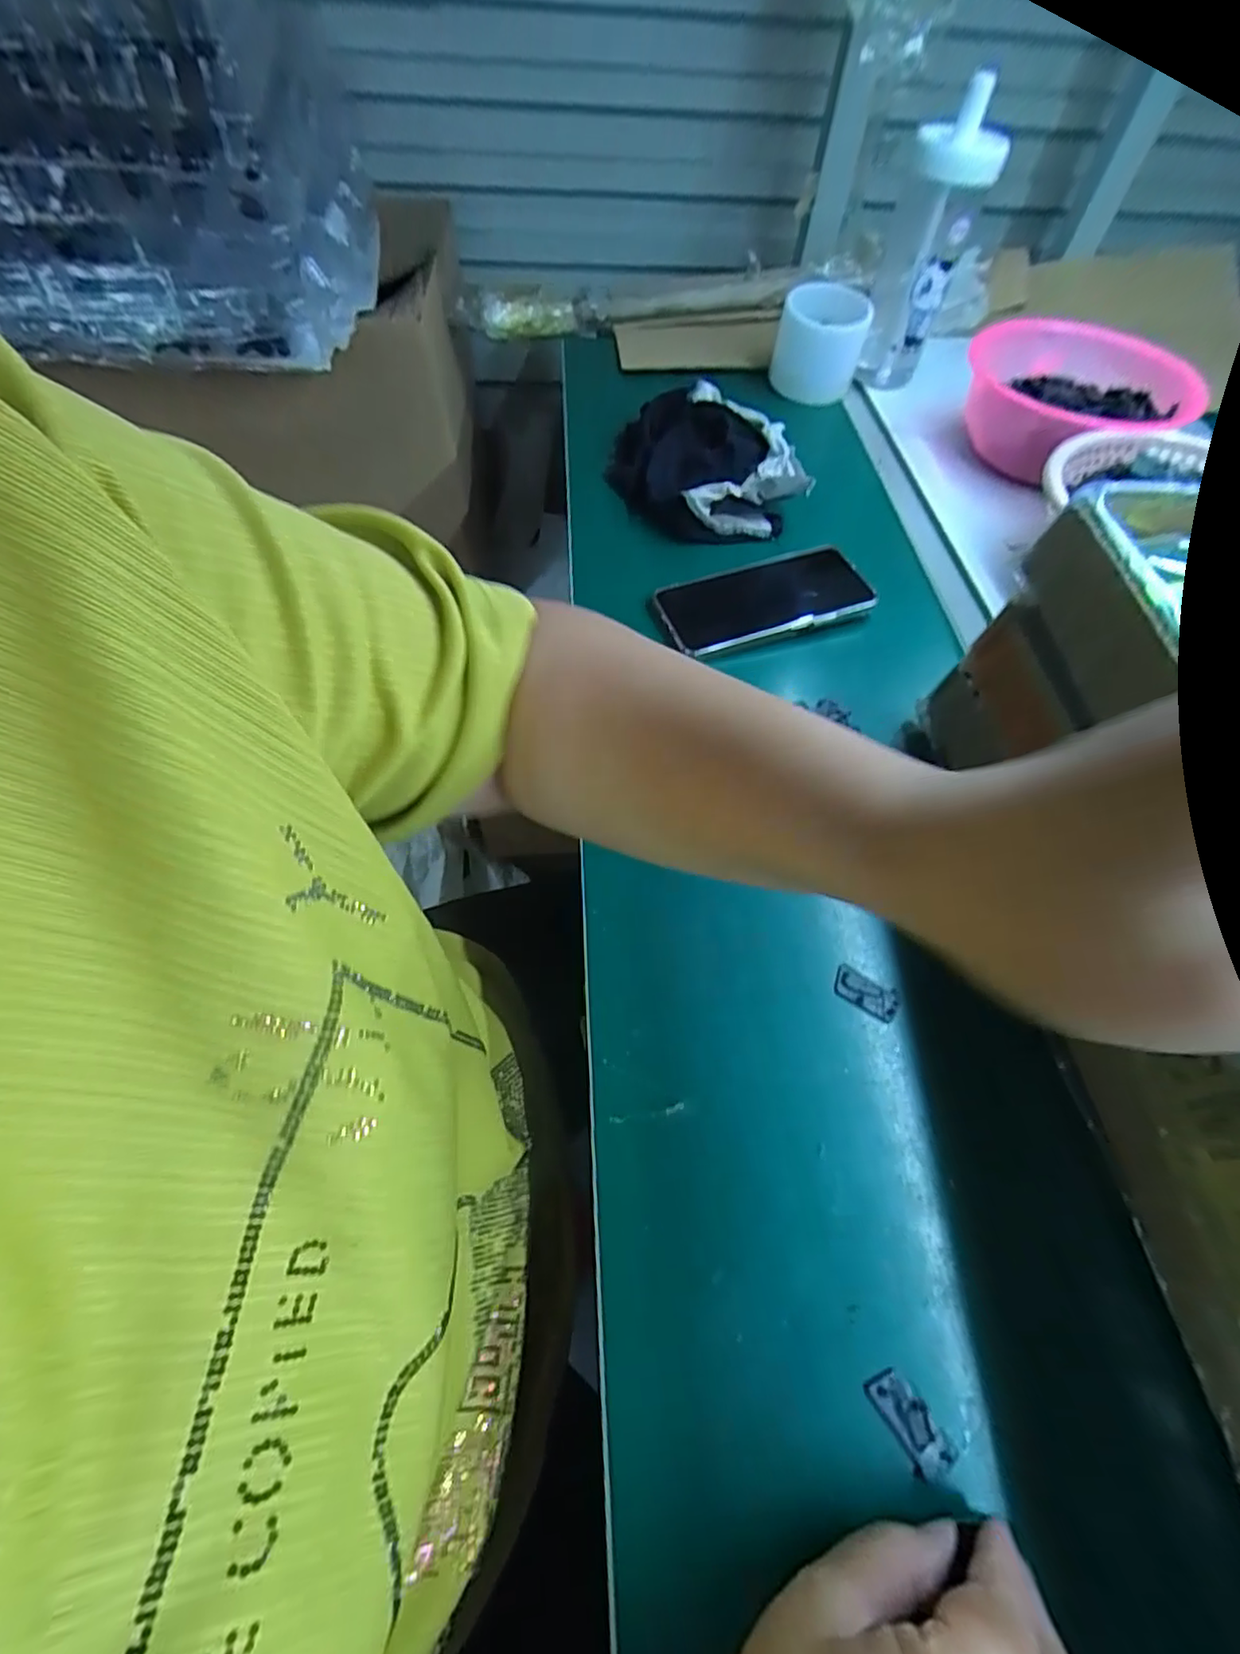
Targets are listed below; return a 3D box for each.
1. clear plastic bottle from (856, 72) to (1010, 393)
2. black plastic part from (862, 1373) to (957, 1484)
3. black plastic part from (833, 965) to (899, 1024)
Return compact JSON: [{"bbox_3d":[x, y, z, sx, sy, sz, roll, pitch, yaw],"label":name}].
[{"bbox_3d":[0.284,-0.536,0.586,0.075,0.199,0.060,18,60,8],"label":"clear plastic bottle"},{"bbox_3d":[0.116,0.238,0.248,0.018,0.004,0.035,-30,65,-19],"label":"black plastic part"},{"bbox_3d":[0.134,0.091,0.337,0.034,0.004,0.019,25,61,12],"label":"black plastic part"}]

